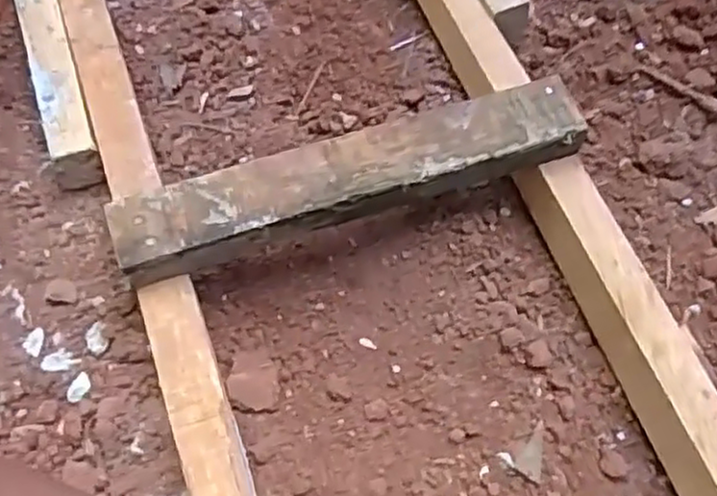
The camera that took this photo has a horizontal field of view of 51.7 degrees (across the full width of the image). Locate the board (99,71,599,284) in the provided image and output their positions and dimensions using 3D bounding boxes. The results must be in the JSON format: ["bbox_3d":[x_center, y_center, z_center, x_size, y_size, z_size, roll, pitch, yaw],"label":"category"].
[{"bbox_3d":[0.000,-0.055,0.587,0.383,0.036,0.073,-17,62,-10],"label":"board"}]

